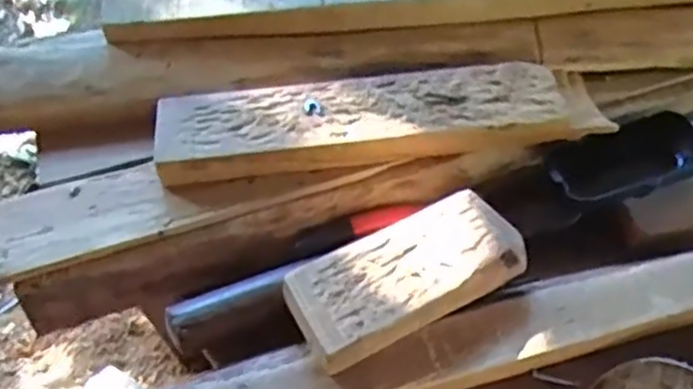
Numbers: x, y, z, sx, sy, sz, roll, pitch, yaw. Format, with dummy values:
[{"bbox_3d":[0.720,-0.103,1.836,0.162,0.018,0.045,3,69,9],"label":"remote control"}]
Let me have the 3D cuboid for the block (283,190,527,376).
[{"bbox_3d":[0.036,0.048,0.417,0.138,0.026,0.061,-24,56,-16],"label":"block"}]

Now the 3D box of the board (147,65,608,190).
[{"bbox_3d":[0.024,-0.054,0.476,0.292,0.023,0.070,-6,53,-3],"label":"board"}]

